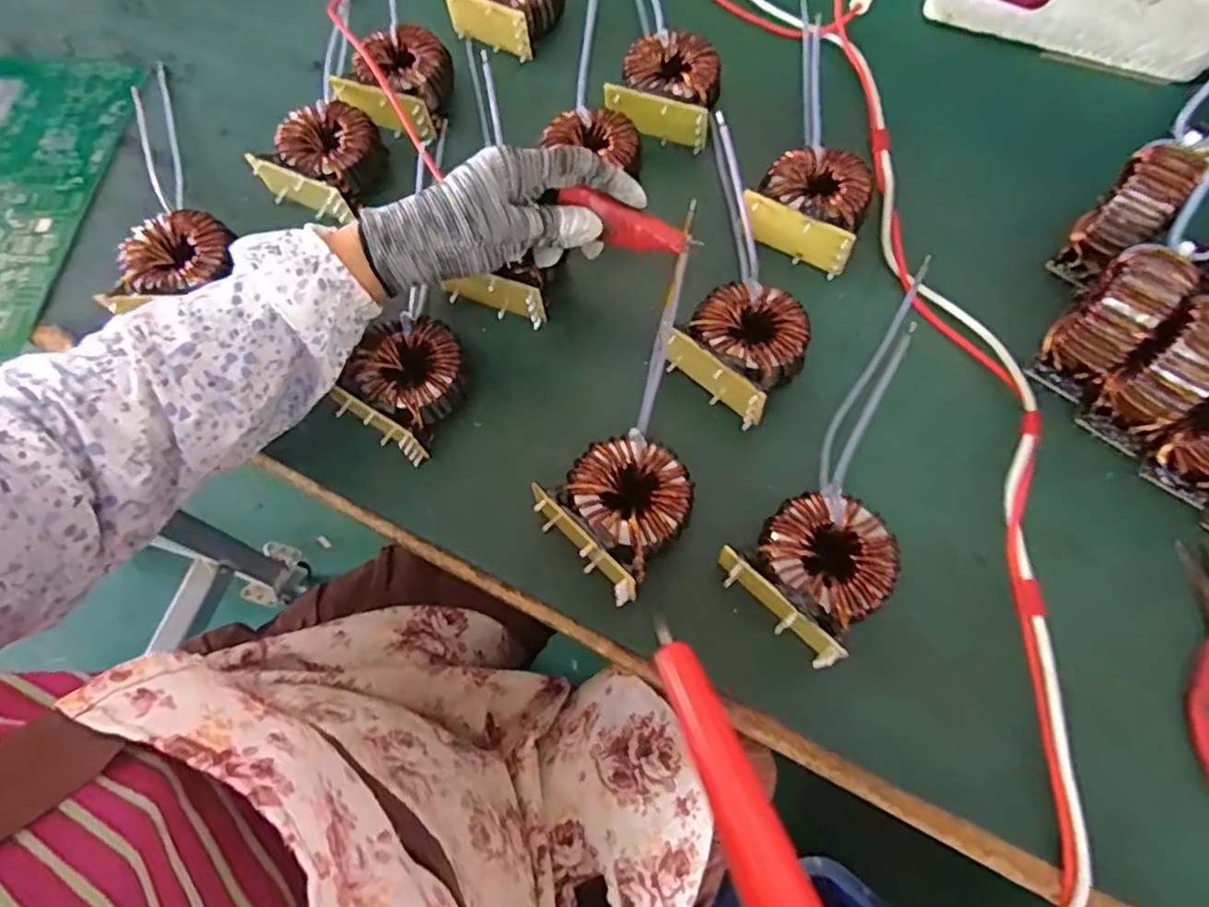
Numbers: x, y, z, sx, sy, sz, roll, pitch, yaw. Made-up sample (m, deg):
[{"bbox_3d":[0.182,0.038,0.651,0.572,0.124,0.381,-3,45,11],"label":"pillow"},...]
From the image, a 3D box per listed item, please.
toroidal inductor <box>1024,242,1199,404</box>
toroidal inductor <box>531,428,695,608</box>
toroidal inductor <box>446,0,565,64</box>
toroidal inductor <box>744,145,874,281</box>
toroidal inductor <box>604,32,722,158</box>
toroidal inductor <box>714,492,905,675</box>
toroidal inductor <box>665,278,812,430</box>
[{"bbox_3d":[0.291,-0.079,0.384,0.038,0.062,0.063,41,74,17],"label":"toroidal inductor"},{"bbox_3d":[0.012,0.033,0.376,0.072,0.040,0.072,-41,72,-14],"label":"toroidal inductor"},{"bbox_3d":[-0.076,-0.365,0.541,0.069,0.034,0.076,31,71,14],"label":"toroidal inductor"},{"bbox_3d":[0.140,-0.167,0.452,0.073,0.033,0.071,26,70,12],"label":"toroidal inductor"},{"bbox_3d":[0.046,-0.269,0.492,0.074,0.032,0.073,15,68,8],"label":"toroidal inductor"},{"bbox_3d":[0.113,0.061,0.356,0.072,0.033,0.074,-39,71,-14],"label":"toroidal inductor"},{"bbox_3d":[0.084,-0.066,0.412,0.073,0.038,0.075,42,74,17],"label":"toroidal inductor"}]

